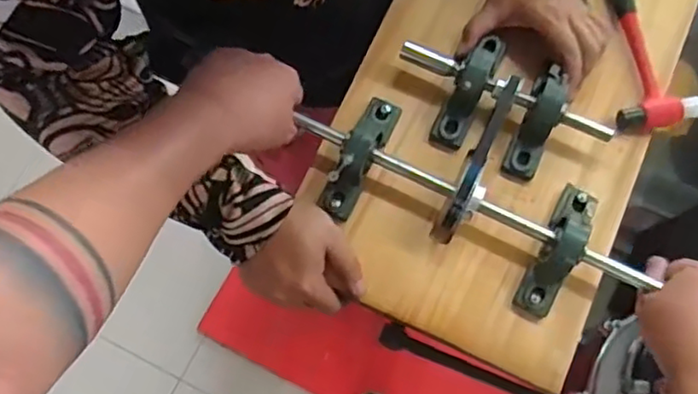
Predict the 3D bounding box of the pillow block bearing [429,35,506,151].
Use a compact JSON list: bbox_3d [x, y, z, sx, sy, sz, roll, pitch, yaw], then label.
[{"bbox_3d":[0.117,-0.110,0.602,0.032,0.054,0.121,25,74,7],"label":"pillow block bearing"}]

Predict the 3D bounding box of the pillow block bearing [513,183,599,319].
[{"bbox_3d":[0.190,0.040,0.561,0.031,0.061,0.126,26,74,7],"label":"pillow block bearing"}]

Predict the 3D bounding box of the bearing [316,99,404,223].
[{"bbox_3d":[0.011,-0.044,0.581,0.031,0.060,0.122,24,74,7],"label":"bearing"}]

